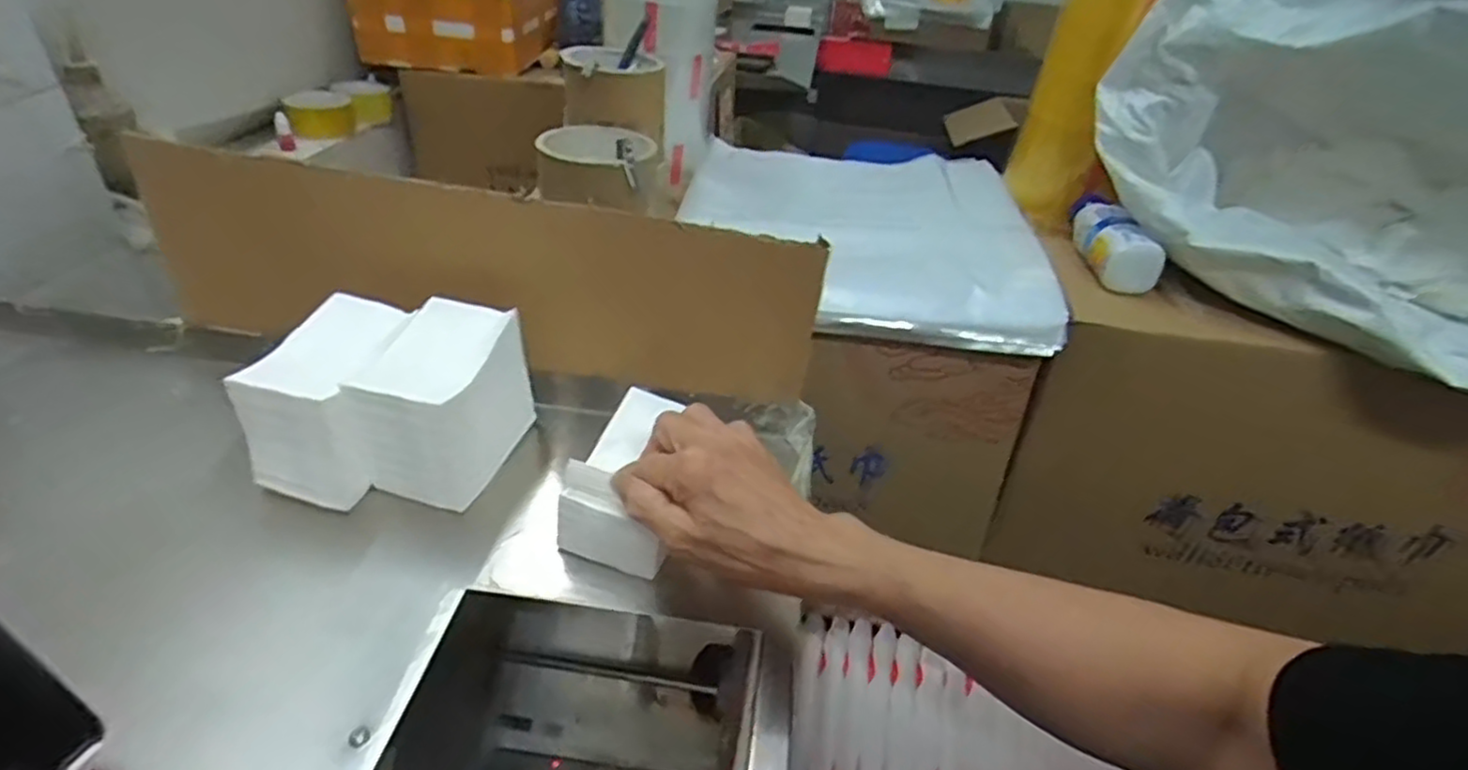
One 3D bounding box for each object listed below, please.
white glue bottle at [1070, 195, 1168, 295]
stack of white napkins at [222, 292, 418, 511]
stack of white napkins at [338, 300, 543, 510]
[{"bbox_3d":[0.350,-0.138,0.679,0.054,0.049,0.133,9,35,6],"label":"white glue bottle"},{"bbox_3d":[-0.260,0.008,0.488,0.071,0.090,0.104,11,36,10],"label":"stack of white napkins"},{"bbox_3d":[-0.187,0.012,0.489,0.081,0.089,0.103,10,35,8],"label":"stack of white napkins"}]

